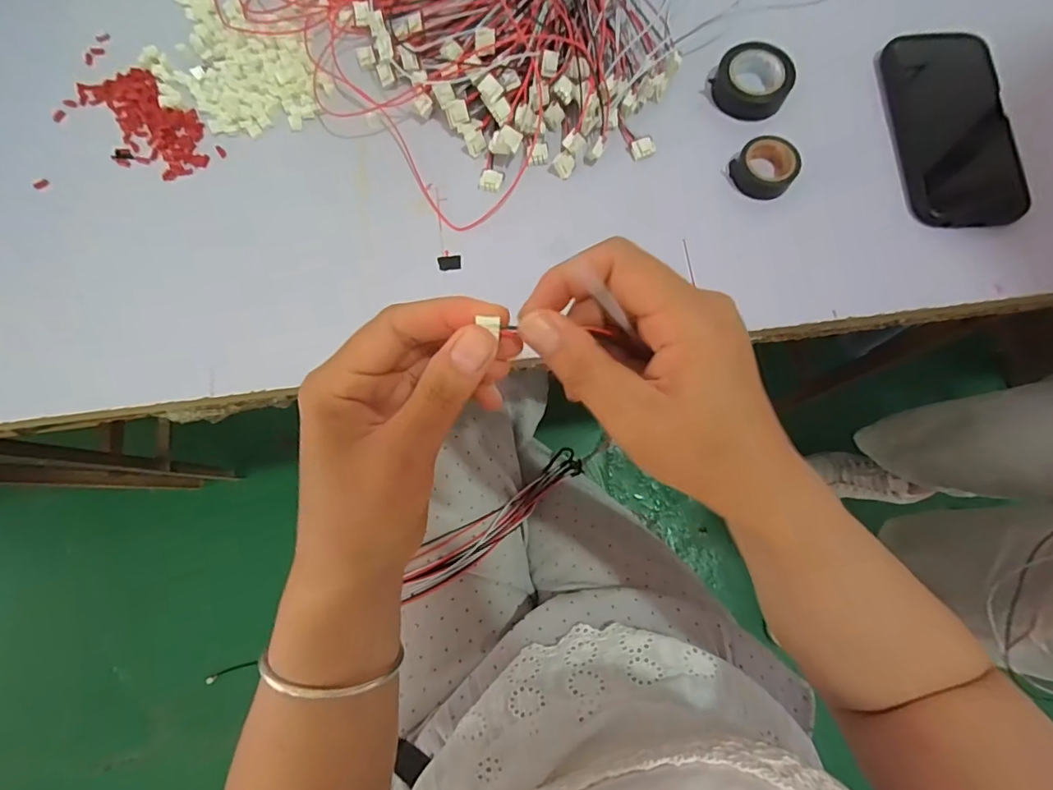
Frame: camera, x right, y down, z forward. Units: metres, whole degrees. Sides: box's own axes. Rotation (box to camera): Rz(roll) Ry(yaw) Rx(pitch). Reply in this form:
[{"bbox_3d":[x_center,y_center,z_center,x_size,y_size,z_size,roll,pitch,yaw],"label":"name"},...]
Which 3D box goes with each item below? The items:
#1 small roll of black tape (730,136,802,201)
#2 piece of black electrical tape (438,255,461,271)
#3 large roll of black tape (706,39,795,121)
[{"bbox_3d":[0.187,-0.178,0.394,0.044,0.024,0.040,0,77,1],"label":"small roll of black tape"},{"bbox_3d":[-0.059,-0.102,0.386,0.017,0.004,0.012,-6,77,-2],"label":"piece of black electrical tape"},{"bbox_3d":[0.186,-0.257,0.412,0.058,0.020,0.062,0,77,1],"label":"large roll of black tape"}]

